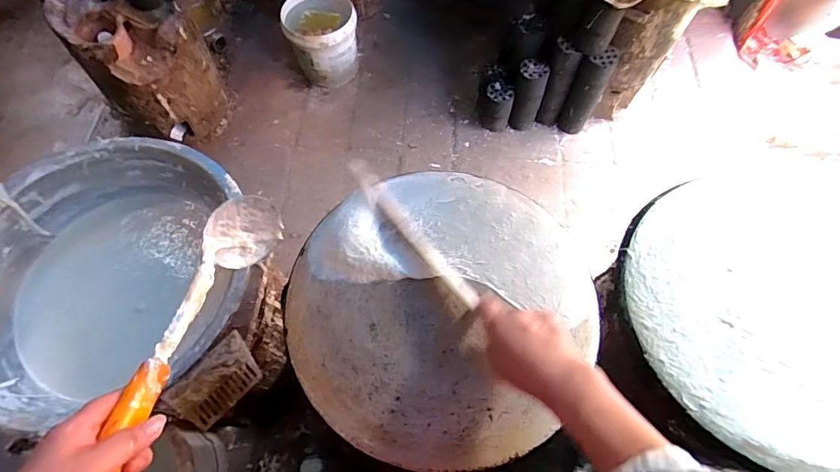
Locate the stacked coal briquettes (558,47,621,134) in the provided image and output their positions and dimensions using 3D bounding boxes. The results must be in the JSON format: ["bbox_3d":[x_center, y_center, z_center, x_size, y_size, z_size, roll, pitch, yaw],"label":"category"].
[{"bbox_3d":[0.557,-0.478,1.540,0.100,0.346,0.089,31,69,14],"label":"stacked coal briquettes"}]

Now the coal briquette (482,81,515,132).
[{"bbox_3d":[0.281,-0.461,1.627,0.095,0.172,0.093,12,66,7],"label":"coal briquette"}]

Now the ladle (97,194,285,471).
[{"bbox_3d":[-0.220,0.089,0.447,0.064,0.080,0.348,2,41,2],"label":"ladle"}]

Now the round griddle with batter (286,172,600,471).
[{"bbox_3d":[0.030,0.077,0.542,0.354,0.032,0.343,0,65,1],"label":"round griddle with batter"}]

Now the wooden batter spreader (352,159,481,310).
[{"bbox_3d":[-0.017,-0.012,0.581,0.028,0.021,0.270,-34,63,-14],"label":"wooden batter spreader"}]

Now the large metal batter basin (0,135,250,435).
[{"bbox_3d":[-0.533,0.061,0.789,0.460,0.157,0.435,0,65,1],"label":"large metal batter basin"}]

